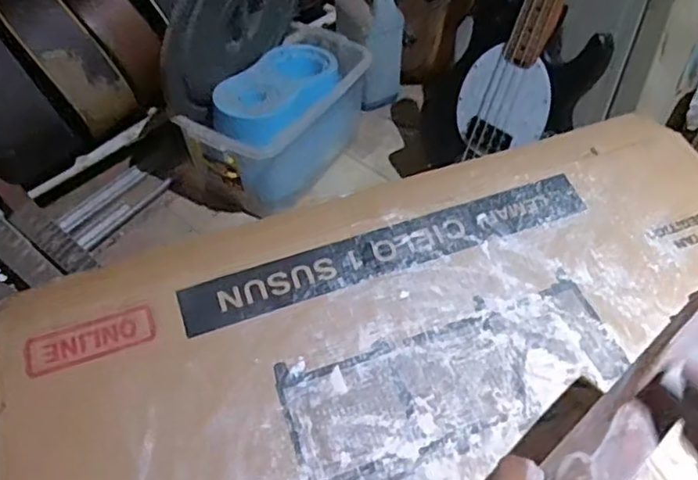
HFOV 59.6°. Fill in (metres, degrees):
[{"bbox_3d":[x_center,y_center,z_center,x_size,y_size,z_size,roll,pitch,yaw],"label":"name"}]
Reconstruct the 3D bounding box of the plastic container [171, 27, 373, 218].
[{"bbox_3d":[-0.117,-0.258,1.340,0.220,0.203,0.442,31,58,22],"label":"plastic container"}]

